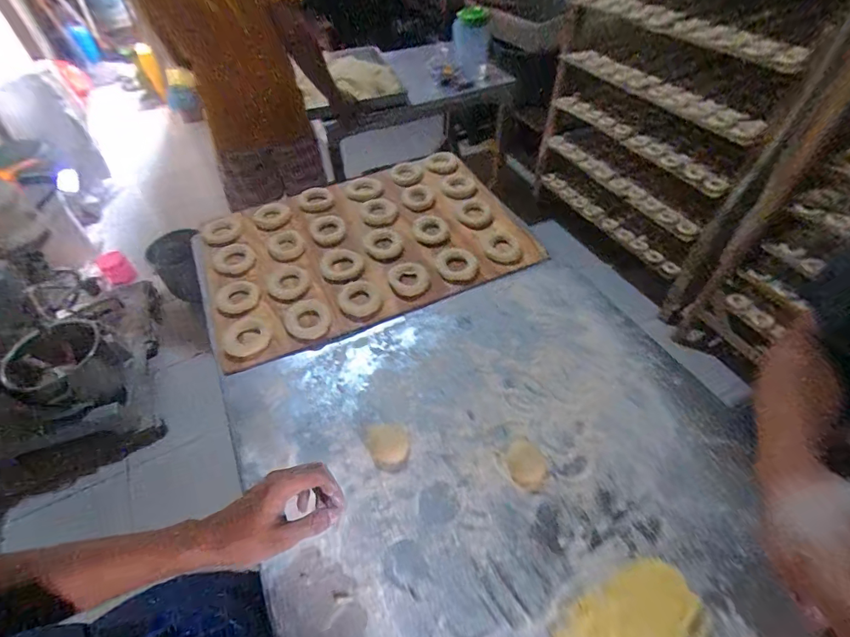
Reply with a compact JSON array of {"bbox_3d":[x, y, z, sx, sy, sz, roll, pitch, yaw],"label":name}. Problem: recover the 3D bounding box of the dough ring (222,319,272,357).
[{"bbox_3d":[-0.288,0.029,0.680,0.073,0.013,0.080,-2,49,2],"label":"dough ring"}]

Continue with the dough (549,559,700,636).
[{"bbox_3d":[0.207,0.305,0.426,0.147,0.010,0.079,-29,53,-20],"label":"dough"}]

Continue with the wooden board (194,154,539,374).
[{"bbox_3d":[-0.122,-0.166,0.825,0.590,0.015,0.410,-21,51,-15],"label":"wooden board"}]

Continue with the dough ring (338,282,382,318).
[{"bbox_3d":[-0.112,-0.035,0.728,0.071,0.011,0.068,-2,49,2],"label":"dough ring"}]

